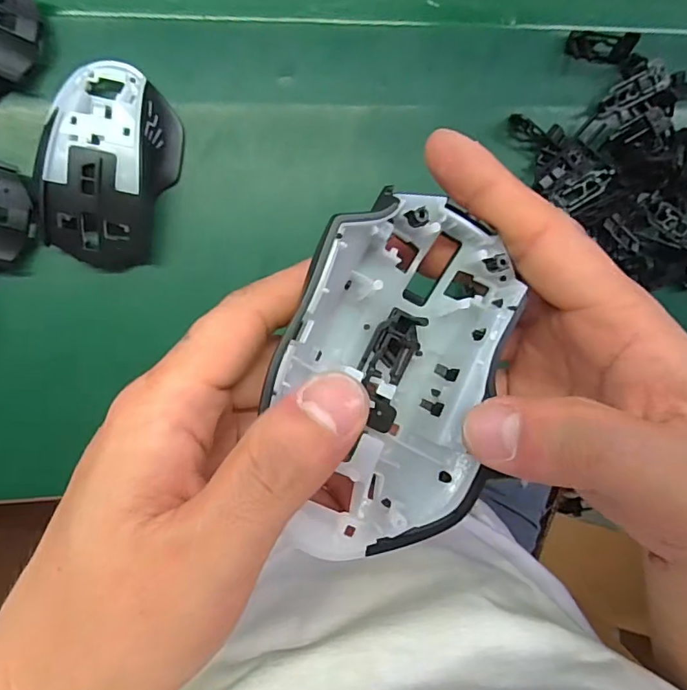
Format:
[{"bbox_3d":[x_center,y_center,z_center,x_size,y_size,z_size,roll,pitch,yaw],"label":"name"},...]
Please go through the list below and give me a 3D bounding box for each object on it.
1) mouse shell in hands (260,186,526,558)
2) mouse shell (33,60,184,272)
[{"bbox_3d":[0.014,0.007,0.165,0.069,0.037,0.111,17,95,-8],"label":"mouse shell in hands"},{"bbox_3d":[-0.136,-0.106,0.294,0.066,0.038,0.119,13,93,-7],"label":"mouse shell"}]

